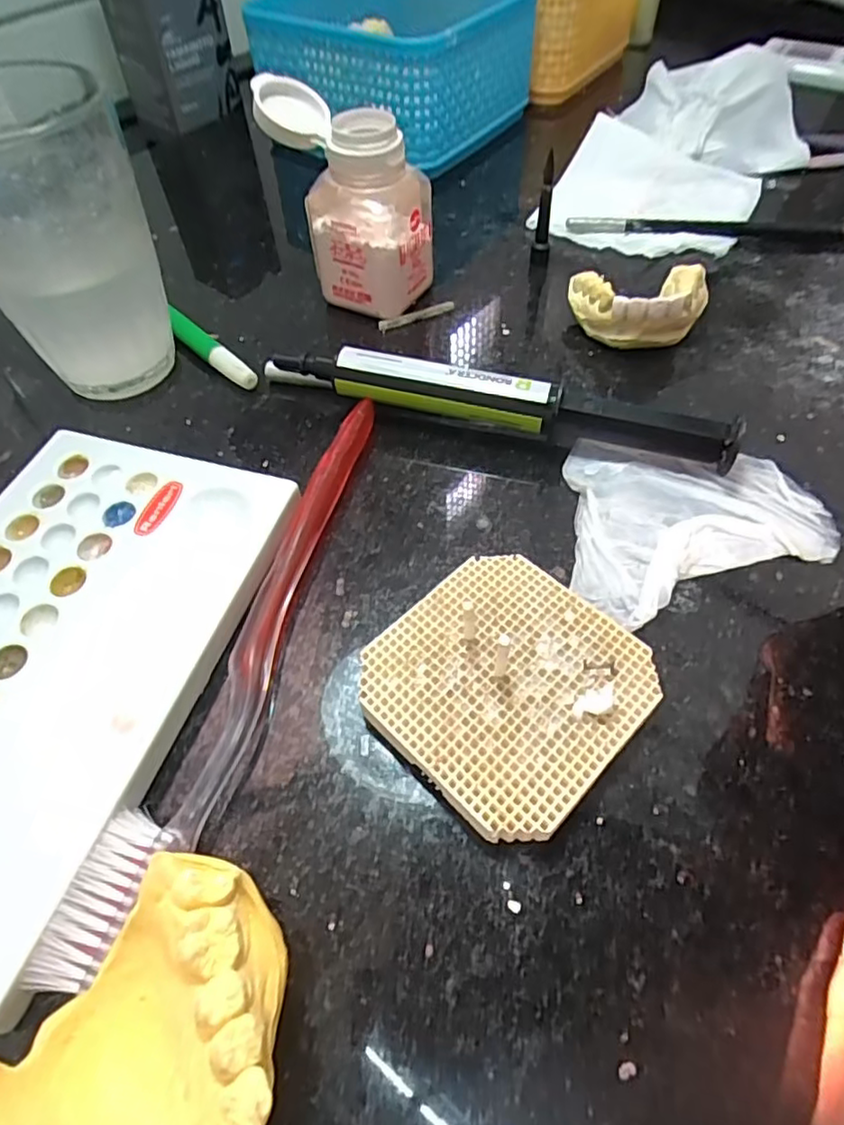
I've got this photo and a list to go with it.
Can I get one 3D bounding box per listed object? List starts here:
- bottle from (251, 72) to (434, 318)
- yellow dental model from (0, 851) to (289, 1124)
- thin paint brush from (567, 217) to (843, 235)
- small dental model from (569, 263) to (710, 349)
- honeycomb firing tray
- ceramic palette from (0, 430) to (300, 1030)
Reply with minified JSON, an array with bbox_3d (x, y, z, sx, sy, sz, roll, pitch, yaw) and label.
[{"bbox_3d":[-0.032,-0.150,0.264,0.069,0.073,0.043,24,58,17],"label":"bottle"},{"bbox_3d":[-0.047,0.092,0.113,0.047,0.036,0.062,25,58,17],"label":"yellow dental model"},{"bbox_3d":[0.167,-0.162,0.307,0.187,0.008,0.012,1,54,1],"label":"thin paint brush"},{"bbox_3d":[0.091,-0.105,0.257,0.053,0.026,0.035,-3,54,-2],"label":"small dental model"},{"bbox_3d":[0.022,0.033,0.170,0.066,0.011,0.064,-39,63,-24],"label":"honeycomb firing tray"},{"bbox_3d":[-0.107,0.025,0.177,0.097,0.011,0.149,14,56,10],"label":"ceramic palette"}]

